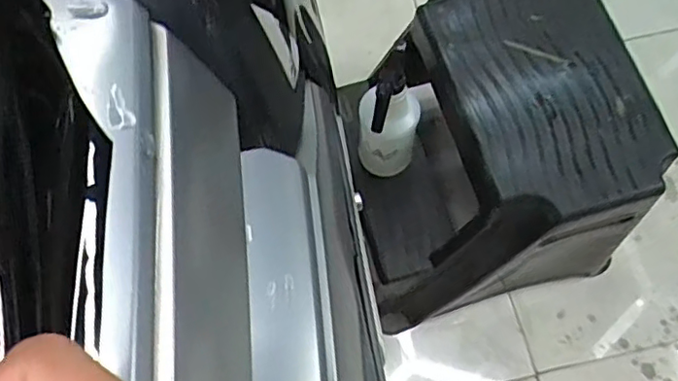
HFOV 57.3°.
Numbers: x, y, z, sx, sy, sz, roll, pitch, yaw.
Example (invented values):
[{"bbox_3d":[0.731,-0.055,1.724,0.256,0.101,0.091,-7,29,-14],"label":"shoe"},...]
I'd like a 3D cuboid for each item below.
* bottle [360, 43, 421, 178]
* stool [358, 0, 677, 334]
[{"bbox_3d":[0.071,-0.090,0.834,0.074,0.248,0.096,12,70,5],"label":"bottle"},{"bbox_3d":[0.212,-0.054,0.993,0.371,0.400,0.406,-14,70,-4],"label":"stool"}]

